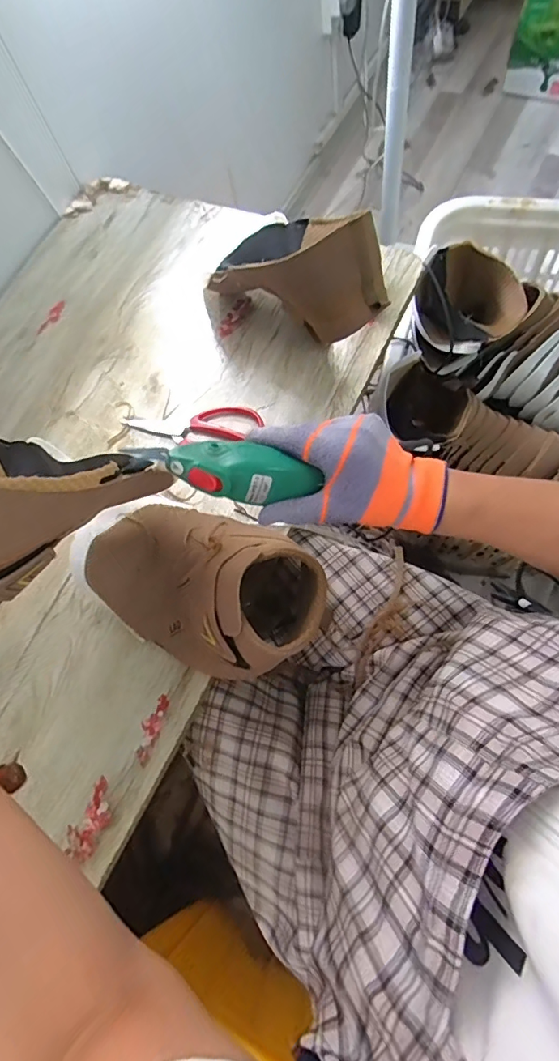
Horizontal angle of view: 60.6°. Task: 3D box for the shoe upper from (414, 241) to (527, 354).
[{"bbox_3d":[0.315,-0.381,0.810,0.156,0.119,0.251,40,58,18],"label":"shoe upper"}]

